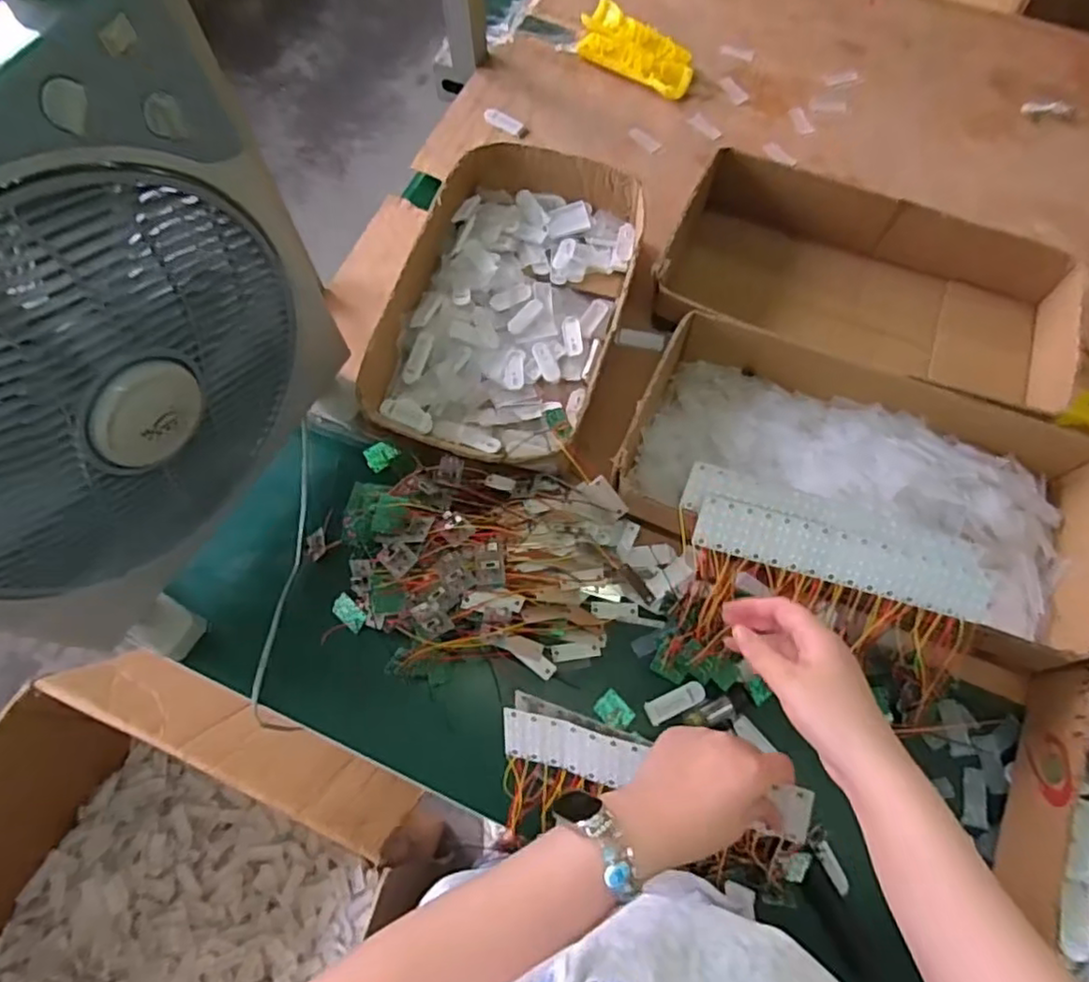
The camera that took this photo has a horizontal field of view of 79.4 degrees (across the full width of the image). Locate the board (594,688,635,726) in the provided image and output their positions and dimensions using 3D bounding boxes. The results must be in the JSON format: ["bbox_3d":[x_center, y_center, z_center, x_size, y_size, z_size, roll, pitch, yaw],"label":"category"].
[{"bbox_3d":[0.065,0.204,0.609,0.025,0.004,0.034,-44,64,-4],"label":"board"}]

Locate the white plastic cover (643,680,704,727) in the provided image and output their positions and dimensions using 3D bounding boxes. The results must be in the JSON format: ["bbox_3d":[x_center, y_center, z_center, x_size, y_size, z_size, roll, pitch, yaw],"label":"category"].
[{"bbox_3d":[0.123,0.198,0.616,0.057,0.005,0.021,-25,70,-9],"label":"white plastic cover"}]

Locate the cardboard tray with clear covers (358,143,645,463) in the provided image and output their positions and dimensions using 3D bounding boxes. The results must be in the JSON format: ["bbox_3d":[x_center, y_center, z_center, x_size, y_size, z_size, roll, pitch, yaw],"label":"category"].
[{"bbox_3d":[-0.036,-0.205,0.719,0.236,0.063,0.385,16,69,6],"label":"cardboard tray with clear covers"}]

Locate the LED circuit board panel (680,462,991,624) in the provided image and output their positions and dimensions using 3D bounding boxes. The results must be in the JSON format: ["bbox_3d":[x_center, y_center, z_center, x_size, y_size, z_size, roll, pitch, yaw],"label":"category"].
[{"bbox_3d":[0.243,0.043,0.556,0.251,0.008,0.068,17,102,10],"label":"LED circuit board panel"}]

